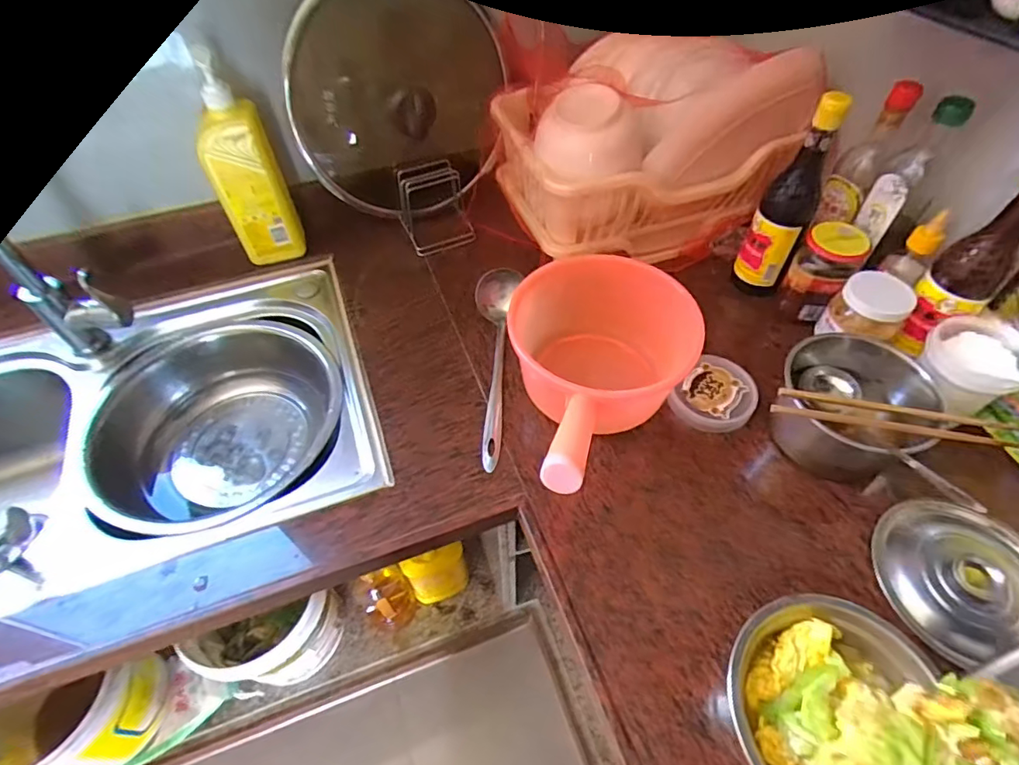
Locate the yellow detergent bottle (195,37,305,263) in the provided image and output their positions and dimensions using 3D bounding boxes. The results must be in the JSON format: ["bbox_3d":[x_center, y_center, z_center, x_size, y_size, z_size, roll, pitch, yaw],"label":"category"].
[{"bbox_3d":[-0.349,-0.270,0.702,0.085,0.285,0.067,-21,55,-15],"label":"yellow detergent bottle"}]

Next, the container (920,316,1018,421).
[{"bbox_3d":[0.520,-0.015,0.598,0.123,0.078,0.097,-21,55,-15],"label":"container"}]

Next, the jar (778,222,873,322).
[{"bbox_3d":[0.408,-0.145,0.686,0.070,0.108,0.074,33,60,23],"label":"jar"}]

